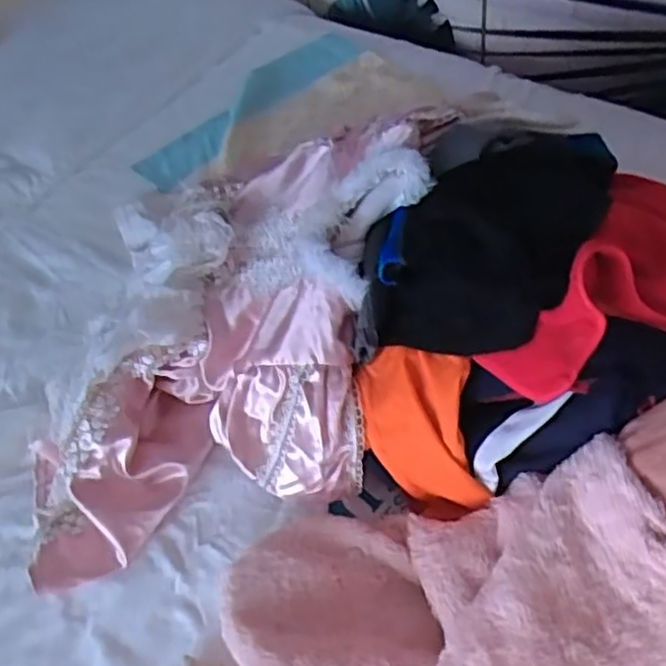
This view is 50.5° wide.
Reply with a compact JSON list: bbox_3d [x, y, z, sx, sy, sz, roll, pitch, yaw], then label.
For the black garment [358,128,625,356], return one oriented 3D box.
[{"bbox_3d":[0.154,-0.105,0.676,0.190,0.074,0.301,19,58,22],"label":"black garment"}]

